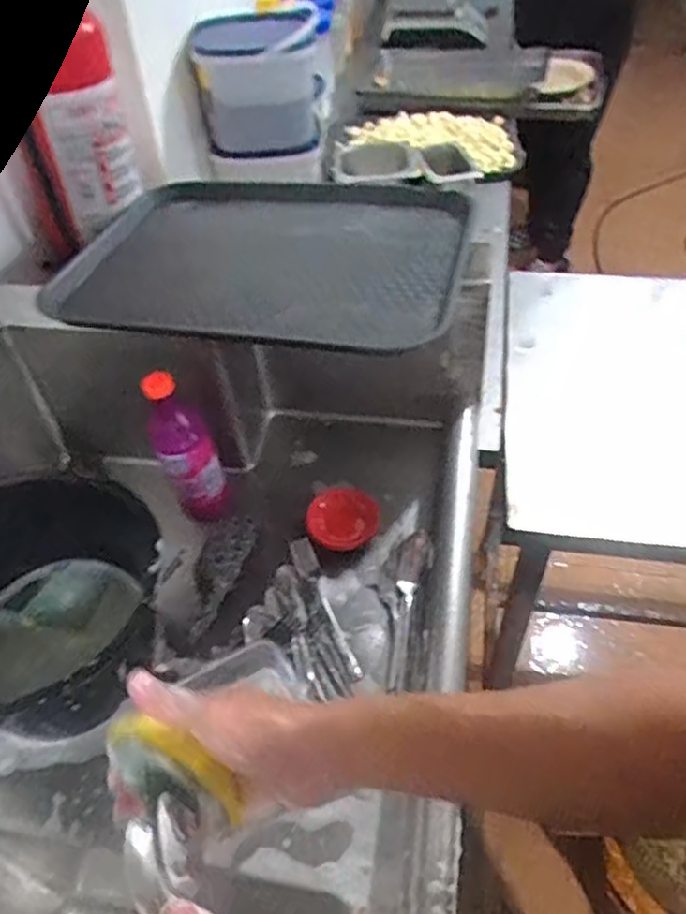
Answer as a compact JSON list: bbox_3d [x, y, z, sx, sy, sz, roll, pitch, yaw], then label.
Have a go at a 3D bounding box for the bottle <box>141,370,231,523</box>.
[{"bbox_3d":[-0.184,-0.006,0.815,0.071,0.211,0.054,-16,48,-12],"label":"bottle"}]

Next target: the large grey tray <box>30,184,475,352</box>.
[{"bbox_3d":[-0.079,-0.242,0.791,0.415,0.045,0.355,7,47,10],"label":"large grey tray"}]

